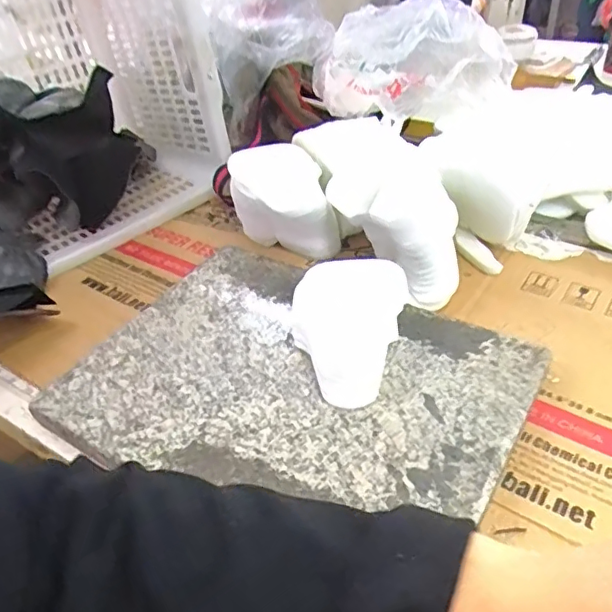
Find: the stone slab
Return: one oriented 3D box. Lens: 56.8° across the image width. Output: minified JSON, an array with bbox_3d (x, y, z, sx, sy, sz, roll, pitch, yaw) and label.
[{"bbox_3d":[-0.017,0.071,0.530,0.390,0.024,0.290,21,47,27],"label":"stone slab"}]

